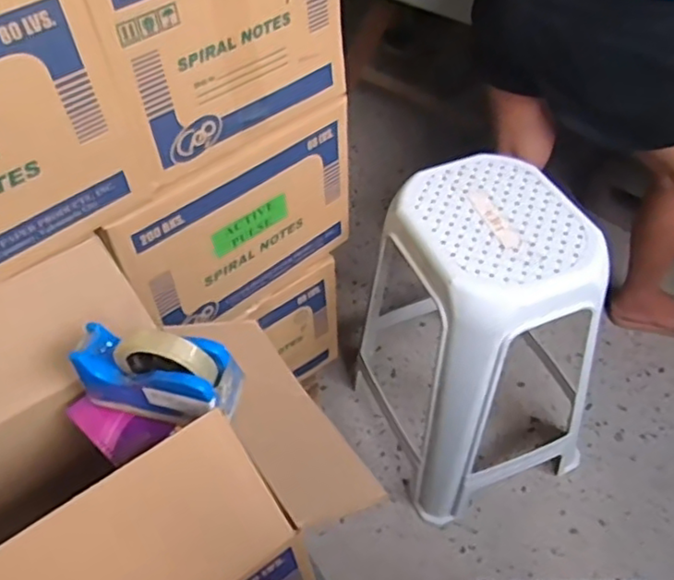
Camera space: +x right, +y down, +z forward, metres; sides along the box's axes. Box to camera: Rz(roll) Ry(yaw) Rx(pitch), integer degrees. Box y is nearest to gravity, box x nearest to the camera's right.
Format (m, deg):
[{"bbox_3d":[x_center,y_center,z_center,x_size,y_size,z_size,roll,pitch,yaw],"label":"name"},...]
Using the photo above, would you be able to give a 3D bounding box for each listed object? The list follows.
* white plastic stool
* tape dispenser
[{"bbox_3d":[0.248,0.104,1.173,0.297,0.578,0.345,-18,50,-14],"label":"white plastic stool"},{"bbox_3d":[-0.185,0.079,0.643,0.159,0.111,0.059,10,50,11],"label":"tape dispenser"}]

